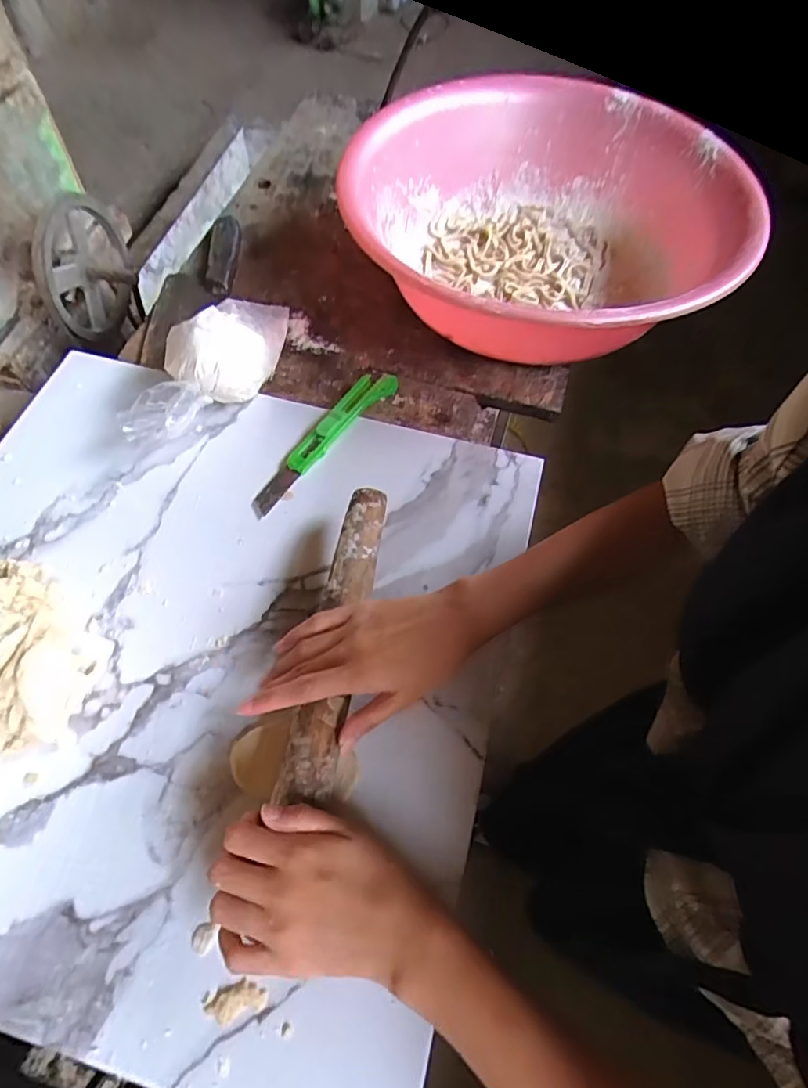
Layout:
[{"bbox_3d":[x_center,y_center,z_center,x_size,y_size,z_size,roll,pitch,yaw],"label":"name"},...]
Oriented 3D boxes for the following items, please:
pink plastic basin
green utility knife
[{"bbox_3d":[0.157,-0.352,0.593,0.423,0.122,0.423,-1,61,1],"label":"pink plastic basin"},{"bbox_3d":[-0.075,-0.102,0.514,0.030,0.022,0.194,34,64,15],"label":"green utility knife"}]

